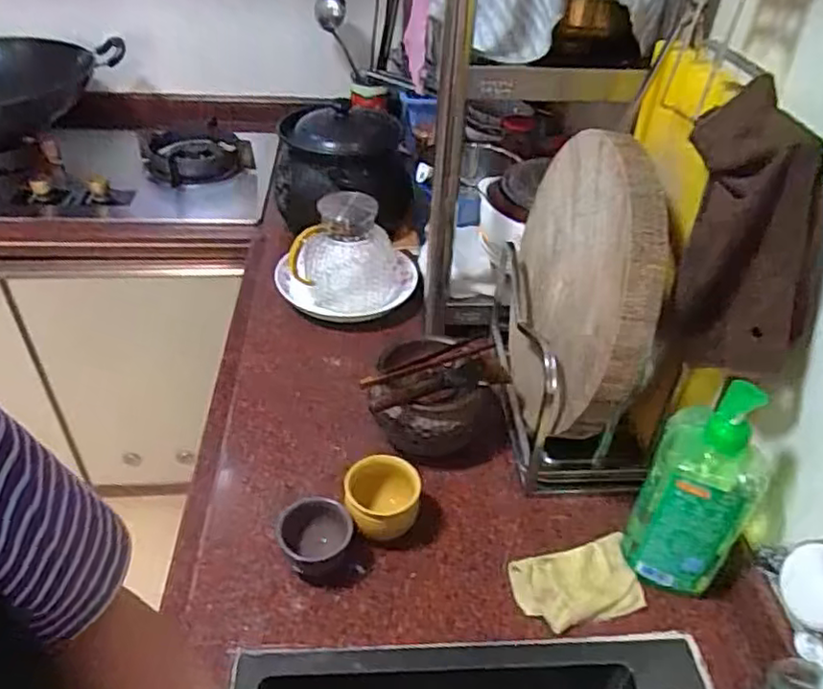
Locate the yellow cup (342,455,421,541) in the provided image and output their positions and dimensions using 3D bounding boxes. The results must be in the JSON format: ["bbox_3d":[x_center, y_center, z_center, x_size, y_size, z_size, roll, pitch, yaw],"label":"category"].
[{"bbox_3d":[-0.032,0.174,0.710,0.078,0.067,0.075,2,40,-1],"label":"yellow cup"}]

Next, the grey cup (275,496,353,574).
[{"bbox_3d":[-0.101,0.205,0.679,0.074,0.055,0.073,2,40,-1],"label":"grey cup"}]

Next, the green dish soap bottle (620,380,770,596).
[{"bbox_3d":[0.275,0.141,0.621,0.094,0.257,0.074,28,46,27],"label":"green dish soap bottle"}]

